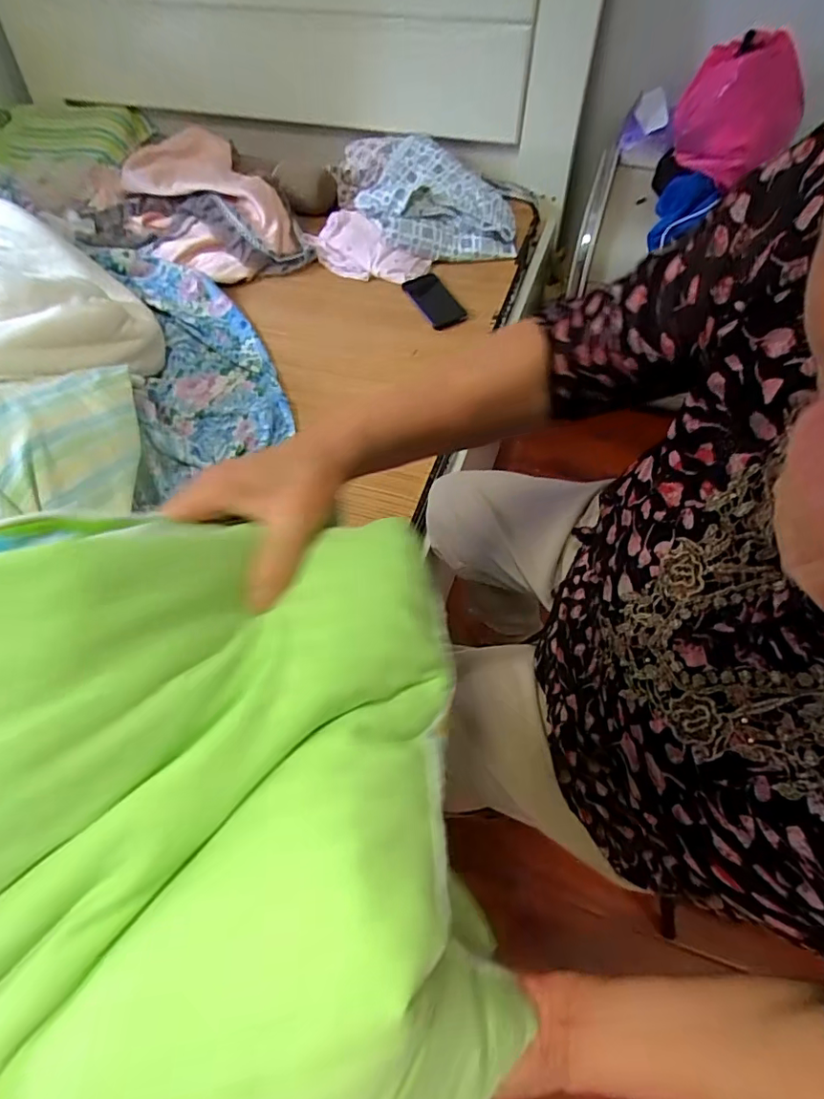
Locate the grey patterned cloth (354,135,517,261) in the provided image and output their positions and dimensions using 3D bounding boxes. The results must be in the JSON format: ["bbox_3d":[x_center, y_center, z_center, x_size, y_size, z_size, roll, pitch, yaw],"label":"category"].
[{"bbox_3d":[0.057,-0.744,1.137,0.324,0.108,0.278,3,58,4],"label":"grey patterned cloth"}]

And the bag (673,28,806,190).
[{"bbox_3d":[0.599,-0.808,0.980,0.204,0.180,0.155,25,59,17],"label":"bag"}]

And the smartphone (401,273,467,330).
[{"bbox_3d":[0.043,-0.492,1.052,0.069,0.016,0.160,-28,61,-4],"label":"smartphone"}]

